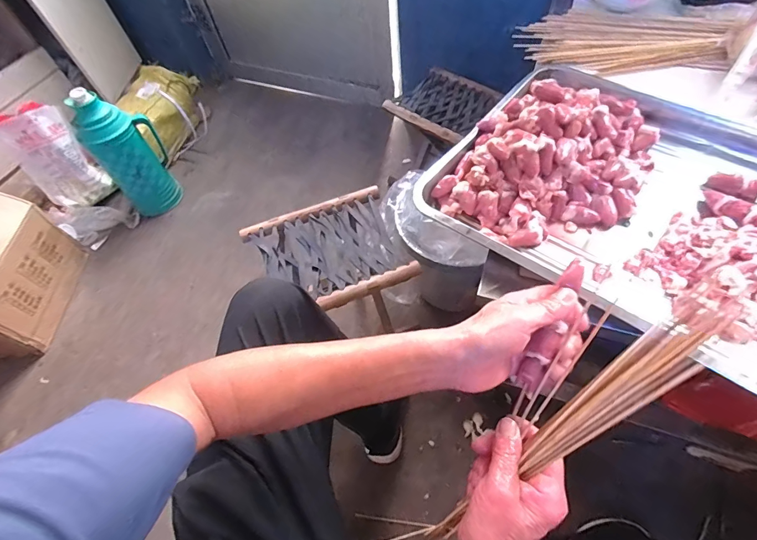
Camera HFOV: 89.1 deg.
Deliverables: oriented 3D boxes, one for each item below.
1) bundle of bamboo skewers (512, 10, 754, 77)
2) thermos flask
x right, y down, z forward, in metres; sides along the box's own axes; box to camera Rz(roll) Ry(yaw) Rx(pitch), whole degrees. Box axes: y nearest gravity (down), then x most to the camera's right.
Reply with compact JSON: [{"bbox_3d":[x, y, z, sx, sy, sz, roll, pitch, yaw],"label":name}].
[{"bbox_3d":[0.380,-0.363,0.600,0.304,0.057,0.142,22,62,15],"label":"bundle of bamboo skewers"},{"bbox_3d":[-0.687,-0.333,1.062,0.162,0.355,0.144,-35,63,-17],"label":"thermos flask"}]

